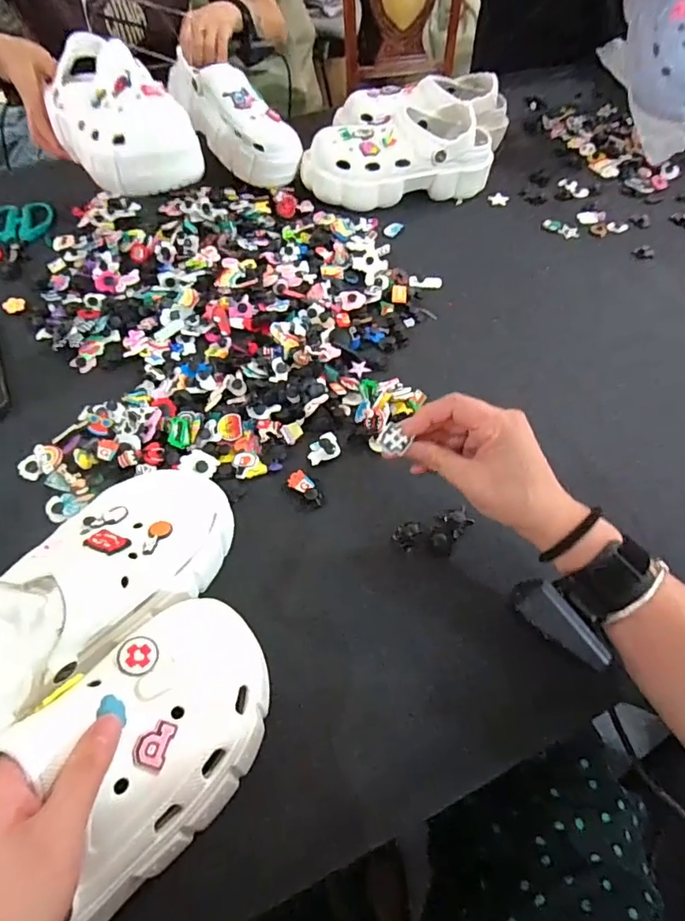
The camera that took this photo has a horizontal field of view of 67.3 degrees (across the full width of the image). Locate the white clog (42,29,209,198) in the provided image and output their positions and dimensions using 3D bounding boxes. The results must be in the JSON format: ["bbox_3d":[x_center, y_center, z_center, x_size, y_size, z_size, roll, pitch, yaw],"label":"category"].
[{"bbox_3d":[-0.268,-0.409,0.603,0.114,0.094,0.221,-30,61,-19],"label":"white clog"}]

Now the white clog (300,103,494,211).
[{"bbox_3d":[0.079,-0.434,0.743,0.259,0.092,0.130,-16,57,-11],"label":"white clog"}]

